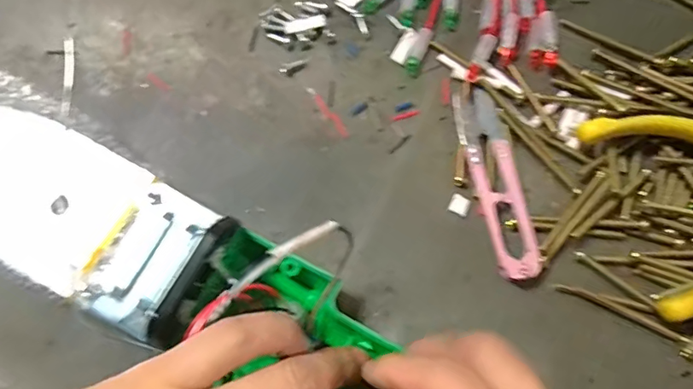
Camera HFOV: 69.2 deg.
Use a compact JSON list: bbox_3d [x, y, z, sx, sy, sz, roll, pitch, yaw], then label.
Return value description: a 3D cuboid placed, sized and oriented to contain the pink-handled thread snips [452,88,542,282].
[{"bbox_3d":[0.073,-0.007,0.247,0.021,0.011,0.097,-11,77,-4],"label":"pink-handled thread snips"}]

